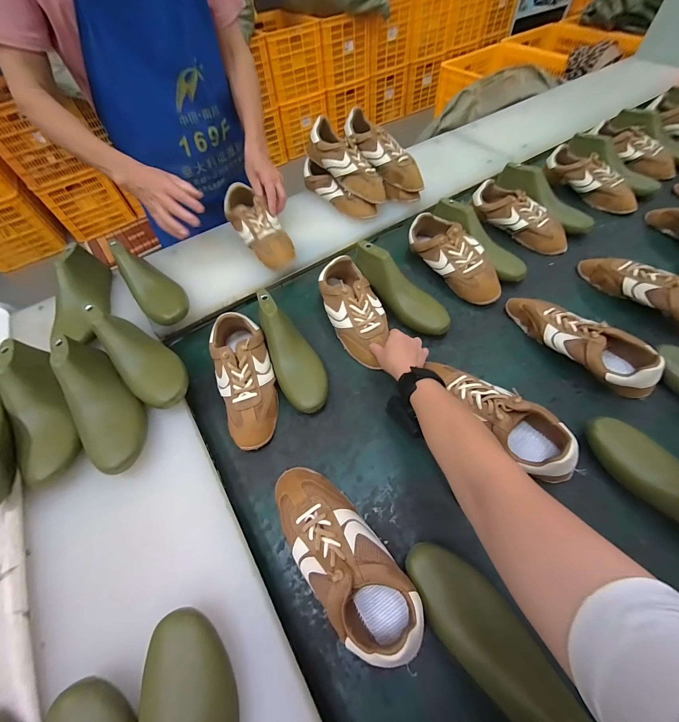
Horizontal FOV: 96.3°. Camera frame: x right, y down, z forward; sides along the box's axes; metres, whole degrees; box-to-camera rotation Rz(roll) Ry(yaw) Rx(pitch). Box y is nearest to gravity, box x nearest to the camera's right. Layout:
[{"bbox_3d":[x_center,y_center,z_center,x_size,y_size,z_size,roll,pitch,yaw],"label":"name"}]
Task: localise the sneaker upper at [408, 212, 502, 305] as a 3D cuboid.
[{"bbox_3d":[0.246,-0.220,0.649,0.091,0.078,0.241,-32,60,-13],"label":"sneaker upper"}]

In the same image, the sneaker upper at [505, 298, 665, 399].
[{"bbox_3d":[0.411,-0.040,0.529,0.081,0.076,0.251,-33,60,-14],"label":"sneaker upper"}]

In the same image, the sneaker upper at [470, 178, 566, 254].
[{"bbox_3d":[0.428,-0.341,0.715,0.087,0.078,0.230,-40,62,-18],"label":"sneaker upper"}]

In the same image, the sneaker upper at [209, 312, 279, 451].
[{"bbox_3d":[-0.166,0.022,0.532,0.094,0.073,0.246,-19,58,-6],"label":"sneaker upper"}]

